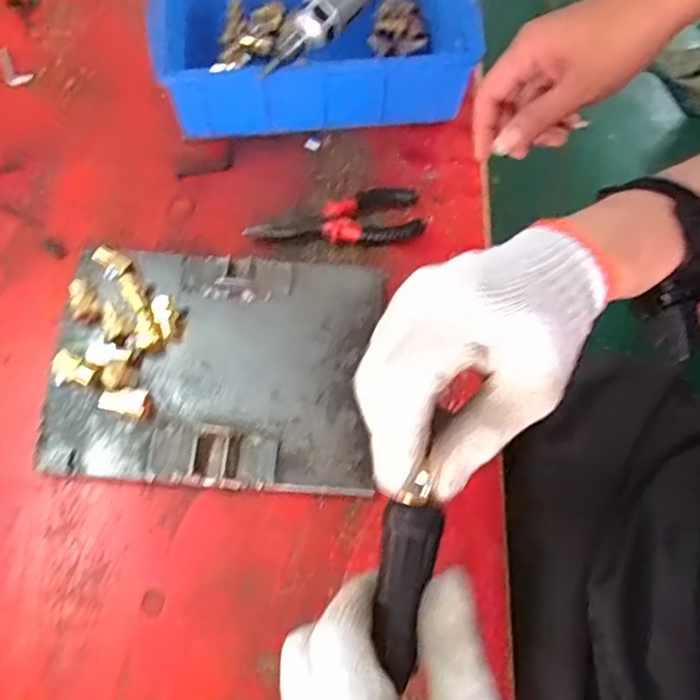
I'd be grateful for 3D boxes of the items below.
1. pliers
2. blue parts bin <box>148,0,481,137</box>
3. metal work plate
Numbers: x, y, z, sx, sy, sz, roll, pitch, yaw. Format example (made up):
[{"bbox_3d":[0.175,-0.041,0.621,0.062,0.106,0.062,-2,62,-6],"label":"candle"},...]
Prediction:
[{"bbox_3d":[-0.012,-0.114,0.543,0.156,0.023,0.052,-13,69,-8],"label":"pliers"},{"bbox_3d":[-0.026,-0.316,0.593,0.313,0.091,0.193,-6,68,-6],"label":"blue parts bin"},{"bbox_3d":[-0.102,0.011,0.479,0.240,0.027,0.189,5,67,-1],"label":"metal work plate"}]

